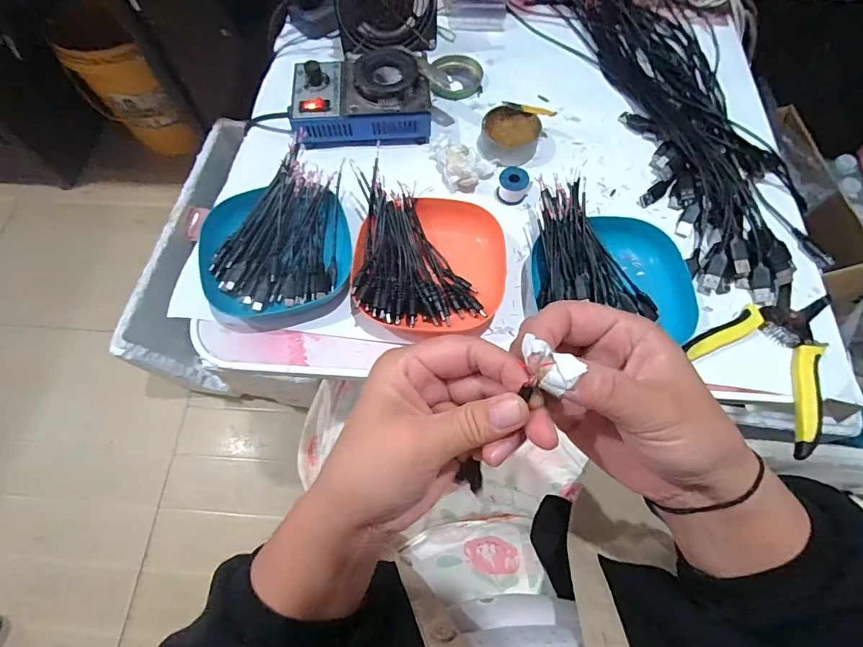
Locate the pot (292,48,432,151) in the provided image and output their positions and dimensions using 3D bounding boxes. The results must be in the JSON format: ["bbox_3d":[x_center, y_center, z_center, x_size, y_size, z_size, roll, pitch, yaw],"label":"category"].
[{"bbox_3d":[-0.078,-0.253,0.497,0.152,0.053,0.101,-9,67,-3],"label":"pot"}]

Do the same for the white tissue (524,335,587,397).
[{"bbox_3d":[0.052,0.019,0.198,0.026,0.006,0.018,32,71,13],"label":"white tissue"}]

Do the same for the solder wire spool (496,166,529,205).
[{"bbox_3d":[0.085,-0.144,0.468,0.030,0.029,0.026,4,67,3],"label":"solder wire spool"}]

